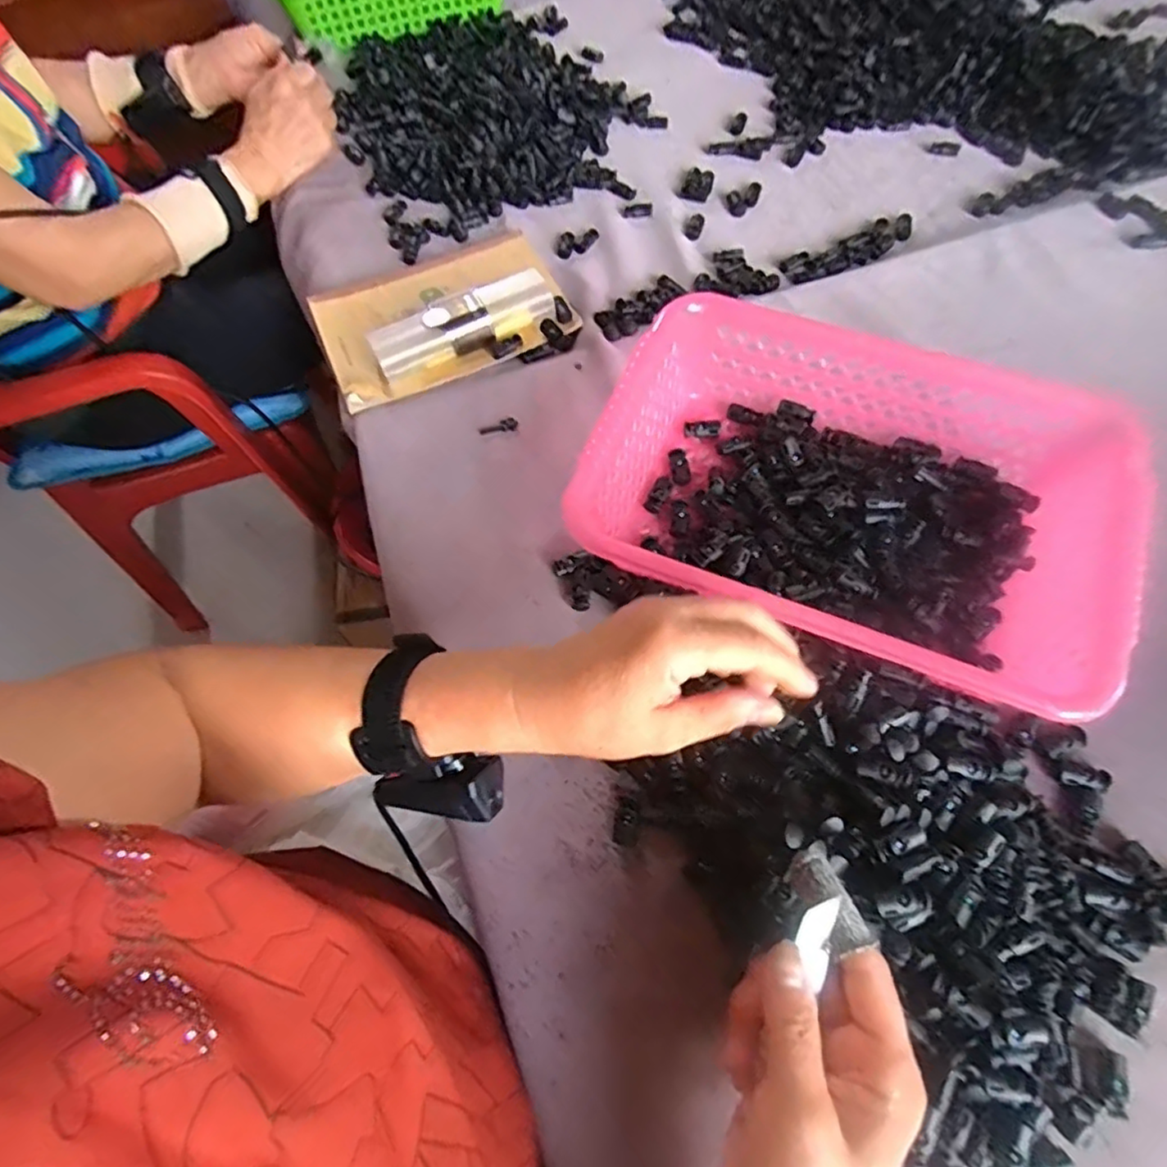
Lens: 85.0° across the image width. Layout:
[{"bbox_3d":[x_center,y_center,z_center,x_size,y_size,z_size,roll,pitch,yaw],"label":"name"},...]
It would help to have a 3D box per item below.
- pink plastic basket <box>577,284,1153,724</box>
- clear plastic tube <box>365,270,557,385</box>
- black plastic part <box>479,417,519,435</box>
[{"bbox_3d":[0.163,-0.051,0.411,0.306,0.081,0.213,21,66,12],"label":"pink plastic basket"},{"bbox_3d":[-0.097,-0.209,0.525,0.152,0.039,0.049,-22,65,-8],"label":"clear plastic tube"},{"bbox_3d":[-0.065,-0.120,0.492,0.029,0.004,0.013,-27,65,-11],"label":"black plastic part"}]

